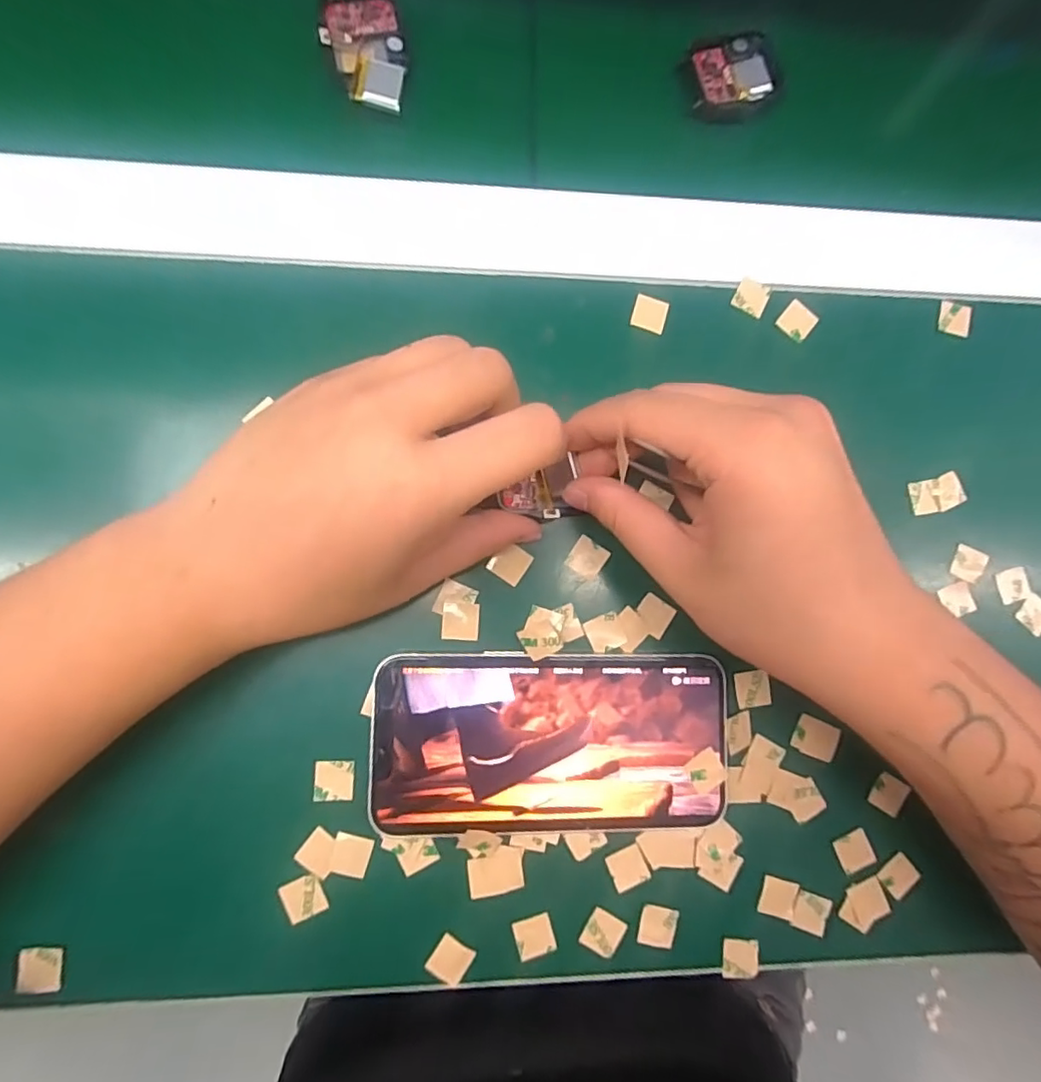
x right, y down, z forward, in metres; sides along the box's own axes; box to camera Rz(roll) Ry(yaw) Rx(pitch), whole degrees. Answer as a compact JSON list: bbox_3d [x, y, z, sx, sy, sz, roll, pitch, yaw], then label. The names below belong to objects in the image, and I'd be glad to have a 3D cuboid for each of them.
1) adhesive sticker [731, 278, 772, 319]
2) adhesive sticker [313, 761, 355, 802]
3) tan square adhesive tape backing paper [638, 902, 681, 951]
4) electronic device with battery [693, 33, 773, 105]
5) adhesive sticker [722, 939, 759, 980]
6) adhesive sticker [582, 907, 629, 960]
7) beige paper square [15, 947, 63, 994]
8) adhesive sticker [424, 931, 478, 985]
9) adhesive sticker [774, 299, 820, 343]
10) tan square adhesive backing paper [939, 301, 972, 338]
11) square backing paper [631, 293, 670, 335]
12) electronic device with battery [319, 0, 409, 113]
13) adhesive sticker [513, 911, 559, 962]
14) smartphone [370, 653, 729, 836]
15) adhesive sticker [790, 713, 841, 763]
[{"bbox_3d":[0.107,-0.113,0.267,0.015,0.004,0.016,25,90,-5],"label":"adhesive sticker"},{"bbox_3d":[-0.075,0.097,0.233,0.016,0.004,0.016,3,85,-6],"label":"adhesive sticker"},{"bbox_3d":[0.057,0.161,0.242,0.016,0.004,0.015,14,80,-2],"label":"tan square adhesive tape backing paper"},{"bbox_3d":[0.103,-0.223,0.276,0.039,0.005,0.031,-21,87,-7],"label":"electronic device with battery"},{"bbox_3d":[0.093,0.176,0.244,0.015,0.004,0.016,6,81,-3],"label":"adhesive sticker"},{"bbox_3d":[0.034,0.162,0.239,0.015,0.004,0.016,31,81,1],"label":"adhesive sticker"},{"bbox_3d":[-0.181,0.162,0.219,0.016,0.004,0.016,6,84,-5],"label":"beige paper square"},{"bbox_3d":[-0.028,0.169,0.233,0.015,0.004,0.014,35,75,-3],"label":"adhesive sticker"},{"bbox_3d":[0.128,-0.102,0.268,0.015,0.004,0.016,36,89,2],"label":"adhesive sticker"},{"bbox_3d":[0.208,-0.106,0.278,0.015,0.004,0.016,12,84,-5],"label":"tan square adhesive backing paper"},{"bbox_3d":[0.059,-0.103,0.261,0.015,0.004,0.015,15,84,-4],"label":"square backing paper"},{"bbox_3d":[-0.068,-0.217,0.256,0.034,0.011,0.059,-10,86,-7],"label":"electronic device with battery"},{"bbox_3d":[0.006,0.162,0.237,0.016,0.004,0.016,-15,85,-6],"label":"adhesive sticker"},{"bbox_3d":[0.014,0.082,0.239,0.142,0.010,0.069,1,85,-6],"label":"smartphone"},{"bbox_3d":[0.129,0.086,0.253,0.019,0.004,0.016,23,89,1],"label":"adhesive sticker"}]

